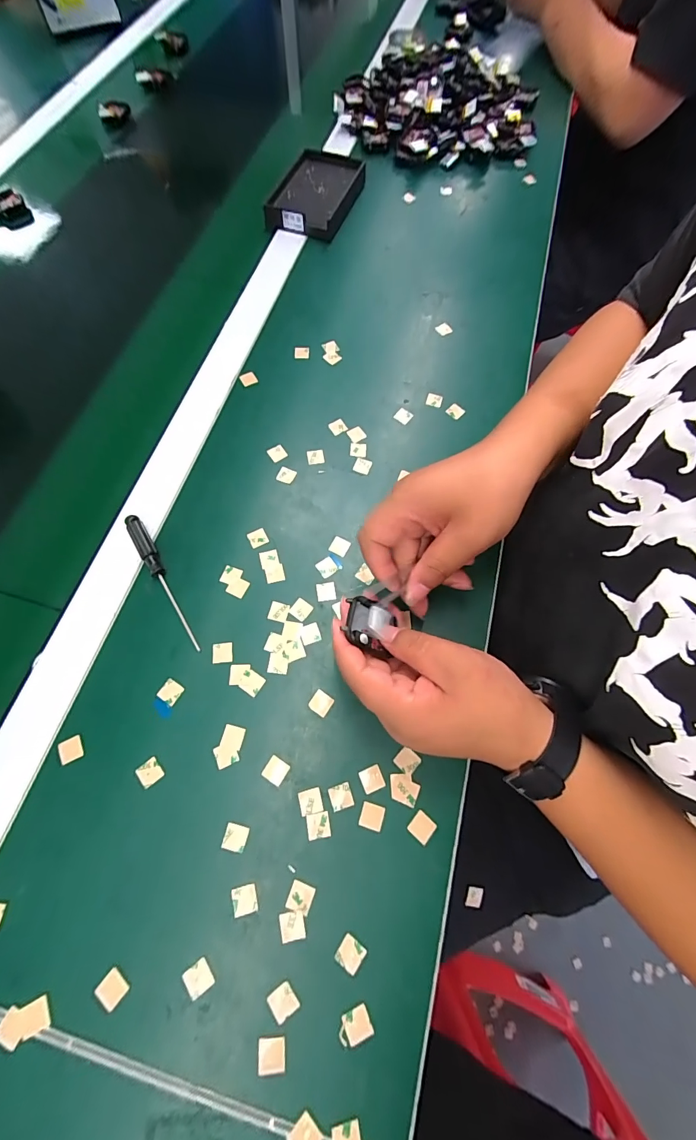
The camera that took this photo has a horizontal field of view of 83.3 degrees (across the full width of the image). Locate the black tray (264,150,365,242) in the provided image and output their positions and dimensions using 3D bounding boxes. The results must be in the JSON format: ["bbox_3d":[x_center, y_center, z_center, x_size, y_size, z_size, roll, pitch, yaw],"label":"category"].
[{"bbox_3d":[-0.039,-0.485,0.504,0.095,0.023,0.139,20,70,6],"label":"black tray"}]

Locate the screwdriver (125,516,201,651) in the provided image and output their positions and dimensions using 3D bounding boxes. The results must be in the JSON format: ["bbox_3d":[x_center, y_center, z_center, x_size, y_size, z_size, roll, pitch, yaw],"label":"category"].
[{"bbox_3d":[-0.154,0.008,0.325,0.014,0.013,0.130,-30,73,-11],"label":"screwdriver"}]

